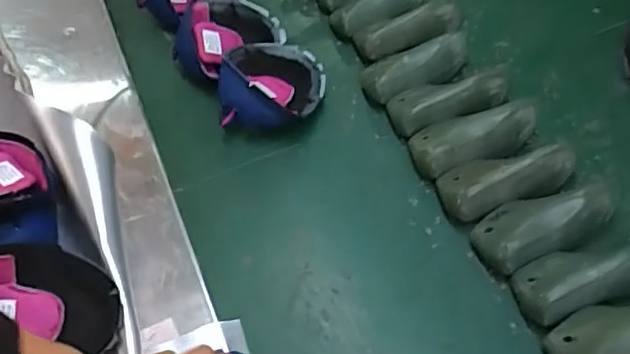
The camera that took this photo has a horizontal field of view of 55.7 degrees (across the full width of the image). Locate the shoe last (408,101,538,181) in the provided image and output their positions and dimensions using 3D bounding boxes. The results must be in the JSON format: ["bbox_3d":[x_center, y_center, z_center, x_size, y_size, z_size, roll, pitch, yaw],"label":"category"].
[{"bbox_3d":[0.194,-0.050,0.729,0.154,0.054,0.074,-17,52,-7],"label":"shoe last"}]

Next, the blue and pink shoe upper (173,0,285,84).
[{"bbox_3d":[-0.129,-0.207,0.862,0.150,0.072,0.102,-39,57,-22],"label":"blue and pink shoe upper"}]

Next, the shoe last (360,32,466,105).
[{"bbox_3d":[0.136,-0.148,0.806,0.152,0.050,0.075,-21,52,-10],"label":"shoe last"}]

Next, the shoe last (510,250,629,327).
[{"bbox_3d":[0.272,0.097,0.602,0.138,0.051,0.072,-18,52,-8],"label":"shoe last"}]

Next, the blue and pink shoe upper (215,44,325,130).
[{"bbox_3d":[-0.057,-0.128,0.799,0.129,0.063,0.141,-3,52,4],"label":"blue and pink shoe upper"}]

